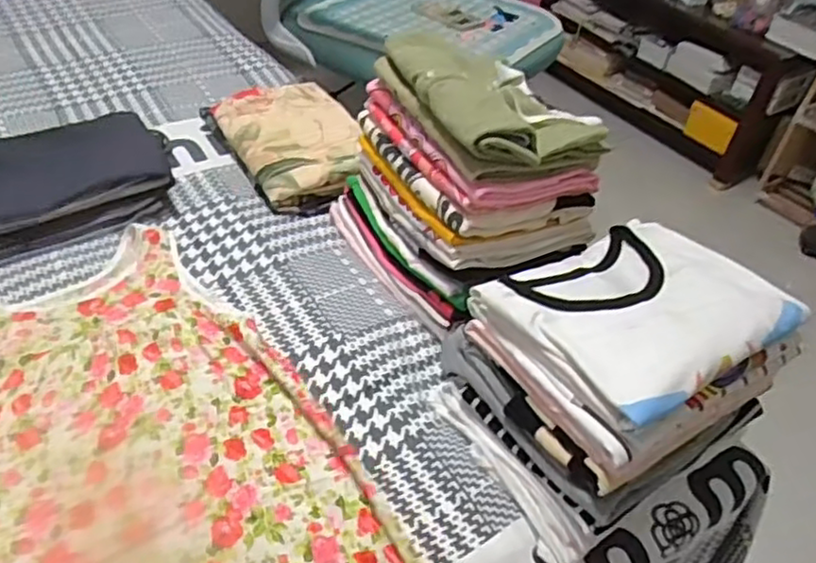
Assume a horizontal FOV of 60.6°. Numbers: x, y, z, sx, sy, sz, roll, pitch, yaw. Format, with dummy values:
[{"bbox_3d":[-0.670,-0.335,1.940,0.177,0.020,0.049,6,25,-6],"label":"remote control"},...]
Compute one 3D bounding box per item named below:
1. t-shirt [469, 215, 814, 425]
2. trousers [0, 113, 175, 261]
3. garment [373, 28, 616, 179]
[{"bbox_3d":[0.226,0.020,0.674,0.247,0.029,0.203,-24,51,-31],"label":"t-shirt"},{"bbox_3d":[-0.510,-0.145,0.936,0.349,0.044,0.294,-19,48,-27],"label":"trousers"},{"bbox_3d":[0.094,-0.211,0.791,0.183,0.072,0.233,-16,47,-25],"label":"garment"}]

